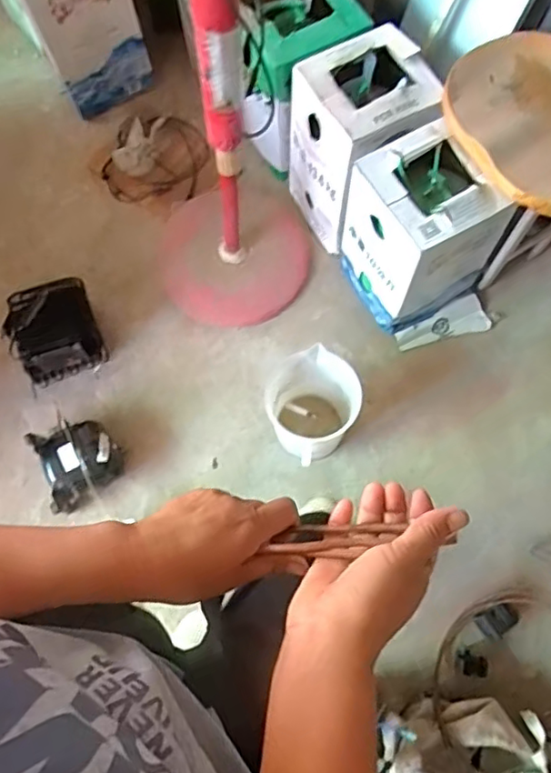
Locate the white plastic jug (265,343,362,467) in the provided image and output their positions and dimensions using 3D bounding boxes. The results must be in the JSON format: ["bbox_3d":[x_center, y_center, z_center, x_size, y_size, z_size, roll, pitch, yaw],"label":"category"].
[{"bbox_3d":[0.090,0.053,1.337,0.190,0.243,0.190,0,71,1],"label":"white plastic jug"}]

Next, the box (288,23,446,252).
[{"bbox_3d":[0.197,-0.565,1.430,0.246,0.440,0.264,-30,73,-8],"label":"box"}]

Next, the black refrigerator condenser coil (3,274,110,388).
[{"bbox_3d":[-0.549,-0.138,1.466,0.220,0.178,0.202,-20,72,-5],"label":"black refrigerator condenser coil"}]

